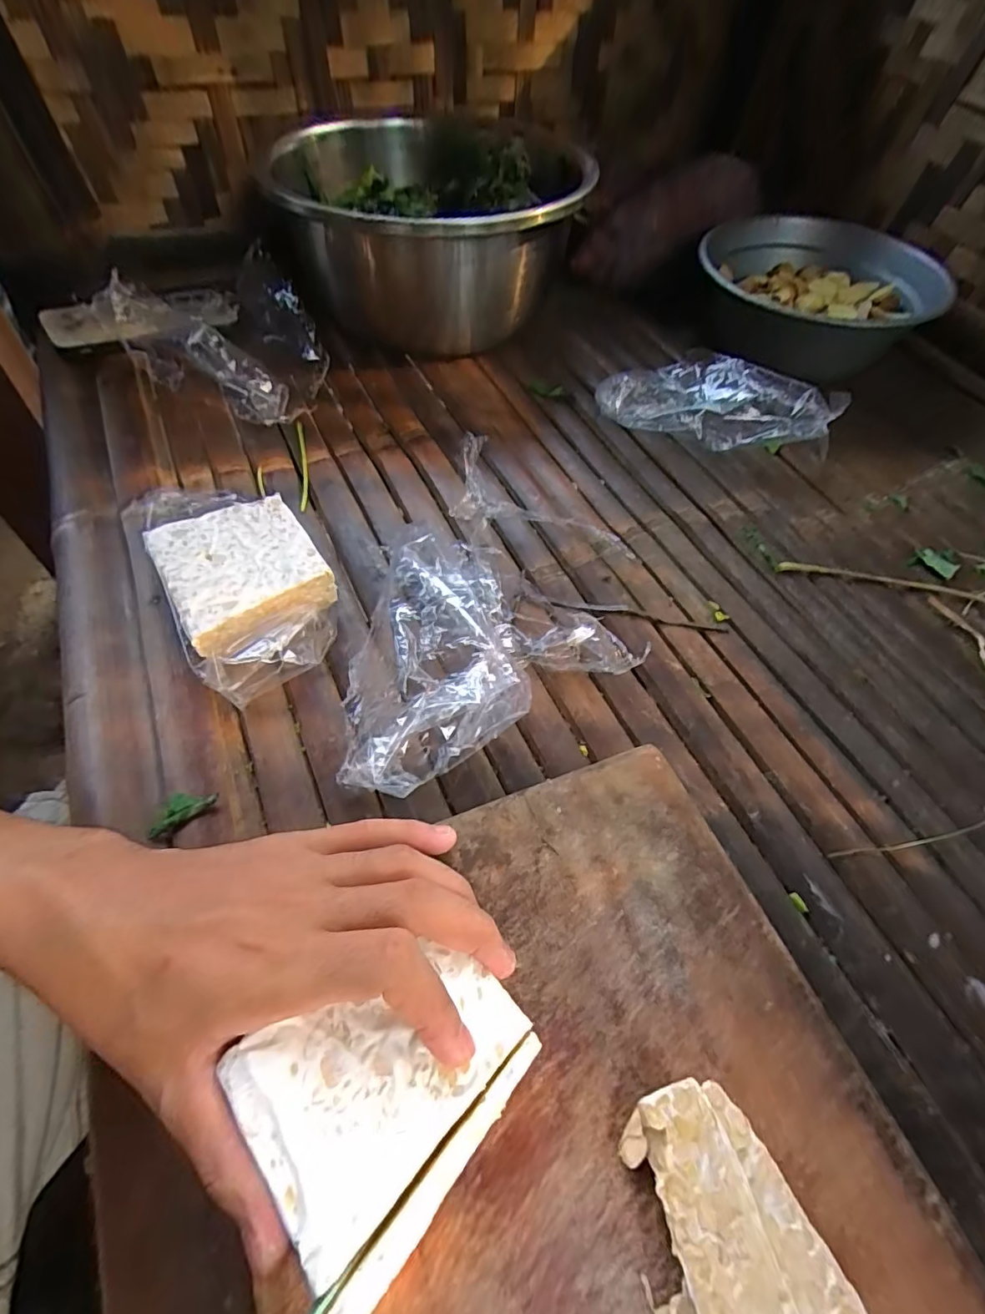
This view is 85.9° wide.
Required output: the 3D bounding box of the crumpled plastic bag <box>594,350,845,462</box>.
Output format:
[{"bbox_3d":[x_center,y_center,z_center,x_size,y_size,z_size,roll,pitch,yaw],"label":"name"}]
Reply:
[{"bbox_3d":[0.198,-0.239,0.485,0.202,0.058,0.081,7,57,0],"label":"crumpled plastic bag"}]

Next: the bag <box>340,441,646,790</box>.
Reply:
[{"bbox_3d":[0.016,-0.034,0.342,0.161,0.052,0.260,15,57,5],"label":"bag"}]

